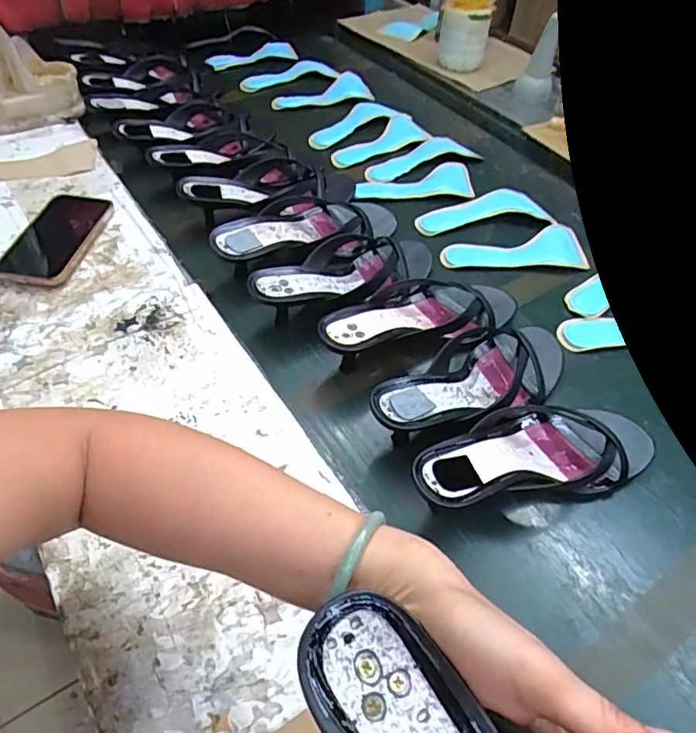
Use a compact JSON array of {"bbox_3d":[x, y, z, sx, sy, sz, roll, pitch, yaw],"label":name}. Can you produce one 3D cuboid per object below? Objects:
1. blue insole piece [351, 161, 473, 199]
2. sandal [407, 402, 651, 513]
[{"bbox_3d":[0.104,-0.298,0.857,0.193,0.017,0.104,1,48,-6],"label":"blue insole piece"},{"bbox_3d":[0.174,0.079,0.487,0.261,0.059,0.099,-15,52,-16],"label":"sandal"}]

